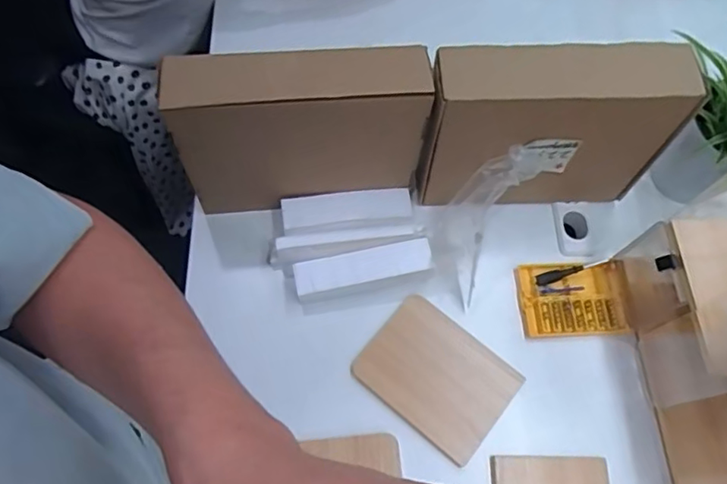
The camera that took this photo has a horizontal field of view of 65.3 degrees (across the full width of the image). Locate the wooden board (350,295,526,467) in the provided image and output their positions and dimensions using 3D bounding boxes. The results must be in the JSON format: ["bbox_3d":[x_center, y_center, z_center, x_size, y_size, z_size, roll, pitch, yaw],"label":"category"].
[{"bbox_3d":[0.105,0.188,0.809,0.202,0.007,0.156,38,71,13],"label":"wooden board"}]

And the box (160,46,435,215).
[{"bbox_3d":[-0.085,-0.148,0.770,0.320,0.250,0.078,-4,68,-4],"label":"box"}]

